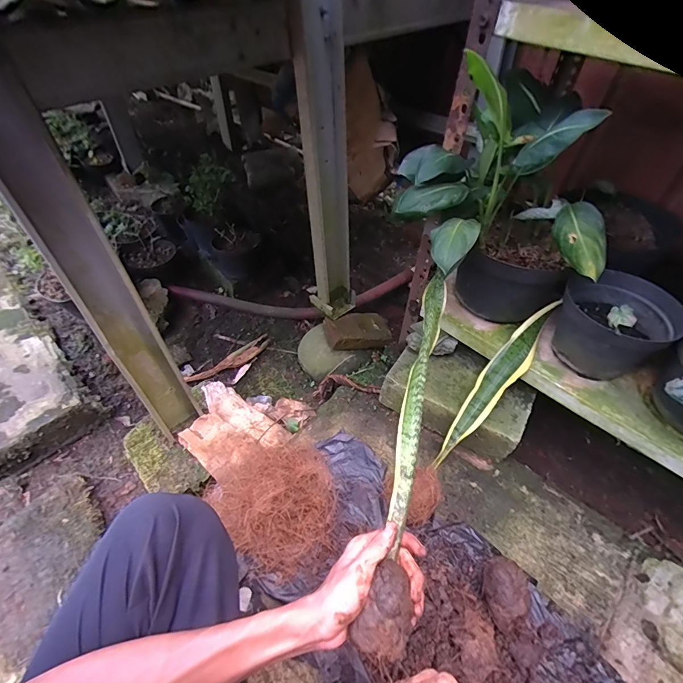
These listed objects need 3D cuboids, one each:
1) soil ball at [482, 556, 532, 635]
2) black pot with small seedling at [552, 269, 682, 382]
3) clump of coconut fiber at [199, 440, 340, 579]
[{"bbox_3d":[0.220,0.345,0.523,0.063,0.059,0.064,0,46,0],"label":"soil ball"},{"bbox_3d":[0.442,-0.026,0.627,0.170,0.141,0.162,-34,55,-29],"label":"black pot with small seedling"},{"bbox_3d":[-0.107,0.242,0.615,0.183,0.097,0.227,-14,47,-13],"label":"clump of coconut fiber"}]

